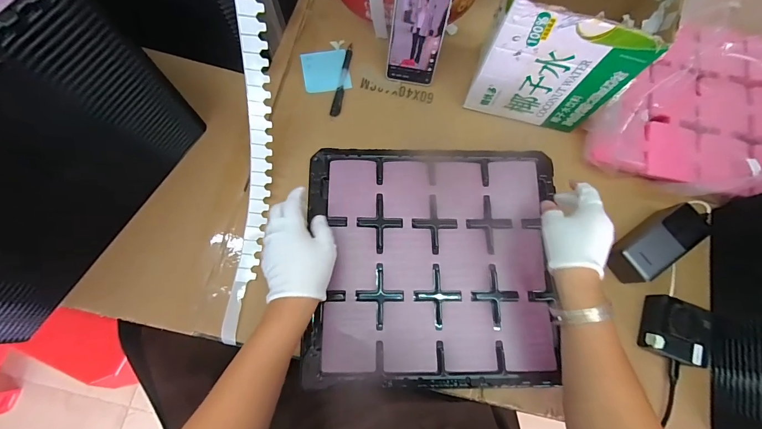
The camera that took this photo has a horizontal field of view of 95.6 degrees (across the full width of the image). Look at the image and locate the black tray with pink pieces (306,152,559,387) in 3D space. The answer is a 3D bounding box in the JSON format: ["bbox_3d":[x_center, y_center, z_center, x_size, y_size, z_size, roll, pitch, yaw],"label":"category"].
[{"bbox_3d":[0.073,0.062,0.496,0.340,0.017,0.330,1,75,-1],"label":"black tray with pink pieces"}]

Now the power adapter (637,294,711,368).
[{"bbox_3d":[0.402,0.155,0.465,0.073,0.034,0.078,18,75,4],"label":"power adapter"}]

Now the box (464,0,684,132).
[{"bbox_3d":[0.249,-0.241,0.484,0.180,0.201,0.146,17,75,4],"label":"box"}]

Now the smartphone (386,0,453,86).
[{"bbox_3d":[0.055,-0.272,0.510,0.079,0.164,0.010,12,51,2],"label":"smartphone"}]

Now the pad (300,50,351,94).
[{"bbox_3d":[-0.091,-0.238,0.572,0.076,0.004,0.078,-10,75,-4],"label":"pad"}]

